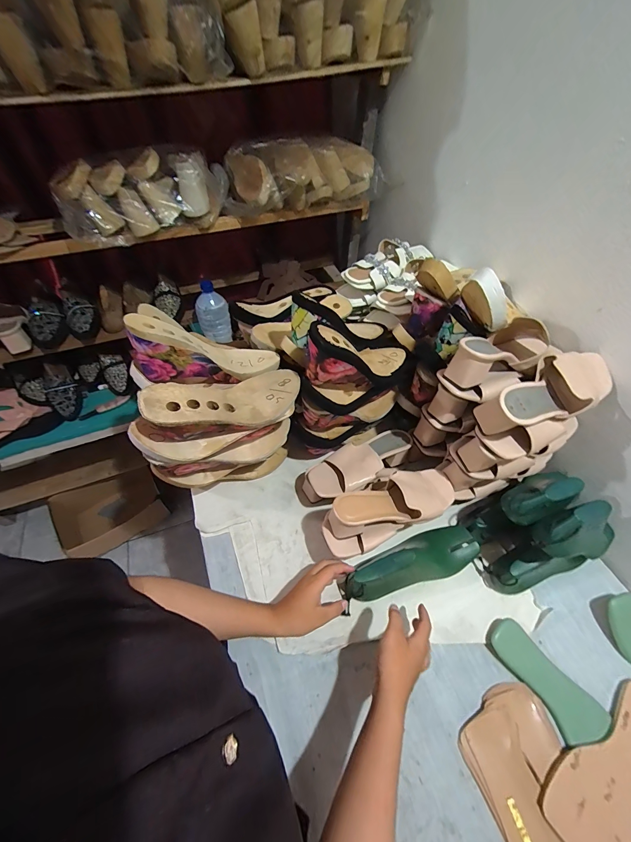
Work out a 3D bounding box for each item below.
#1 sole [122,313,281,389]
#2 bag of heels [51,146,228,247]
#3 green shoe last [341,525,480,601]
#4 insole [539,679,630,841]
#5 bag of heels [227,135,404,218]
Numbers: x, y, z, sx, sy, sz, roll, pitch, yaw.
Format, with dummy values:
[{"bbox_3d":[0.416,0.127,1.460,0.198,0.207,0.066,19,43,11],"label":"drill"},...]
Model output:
[{"bbox_3d":[-0.188,-0.095,0.554,0.238,0.117,0.085,3,46,-32],"label":"sole"},{"bbox_3d":[-0.373,-0.501,0.724,0.350,0.135,0.126,-20,54,-17],"label":"bag of heels"},{"bbox_3d":[0.165,0.243,0.560,0.240,0.100,0.081,-11,52,-21],"label":"green shoe last"},{"bbox_3d":[0.404,0.464,0.434,0.237,0.022,0.086,-23,55,-19],"label":"insole"},{"bbox_3d":[-0.037,-0.616,0.820,0.399,0.118,0.196,-25,56,-20],"label":"bag of heels"}]

